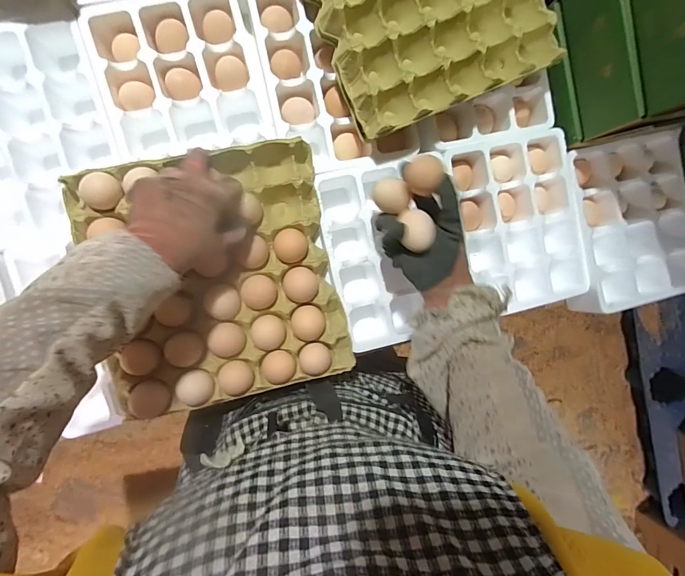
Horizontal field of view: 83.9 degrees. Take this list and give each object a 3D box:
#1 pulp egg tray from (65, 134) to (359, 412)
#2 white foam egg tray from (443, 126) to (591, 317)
[{"bbox_3d":[-0.147,-0.008,0.456,0.277,0.045,0.283,-12,94,-8],"label":"pulp egg tray"},{"bbox_3d":[0.249,-0.091,0.566,0.191,0.063,0.245,-15,96,-6],"label":"white foam egg tray"}]

